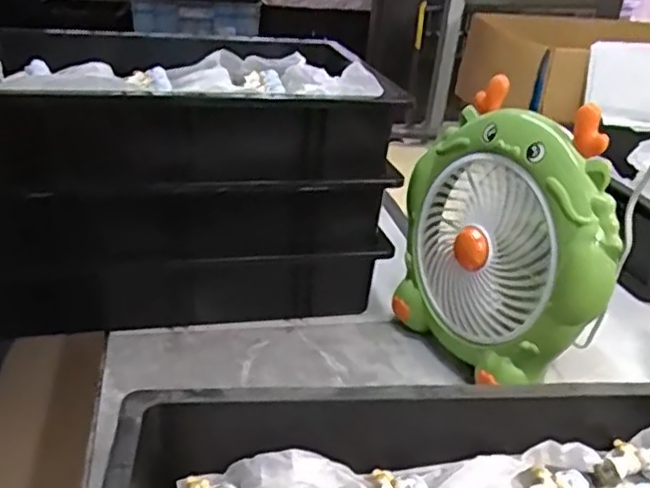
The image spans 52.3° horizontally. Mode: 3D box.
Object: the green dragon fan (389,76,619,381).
[{"bbox_3d":[0.157,-0.003,0.619,0.079,0.243,0.228,-7,28,-23],"label":"green dragon fan"}]

